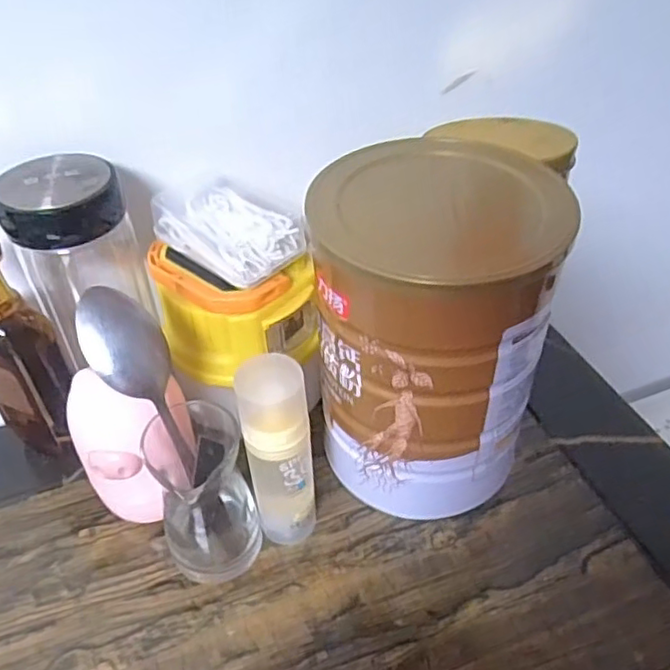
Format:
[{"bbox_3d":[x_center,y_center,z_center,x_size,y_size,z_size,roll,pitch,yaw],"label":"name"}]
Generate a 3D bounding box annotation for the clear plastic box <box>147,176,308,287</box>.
[{"bbox_3d":[-0.063,-0.063,0.369,0.057,0.025,0.081,-33,50,-30],"label":"clear plastic box"}]

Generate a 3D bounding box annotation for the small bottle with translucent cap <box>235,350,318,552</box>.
[{"bbox_3d":[-0.030,0.069,0.342,0.034,0.133,0.026,-10,42,-9],"label":"small bottle with translucent cap"}]

